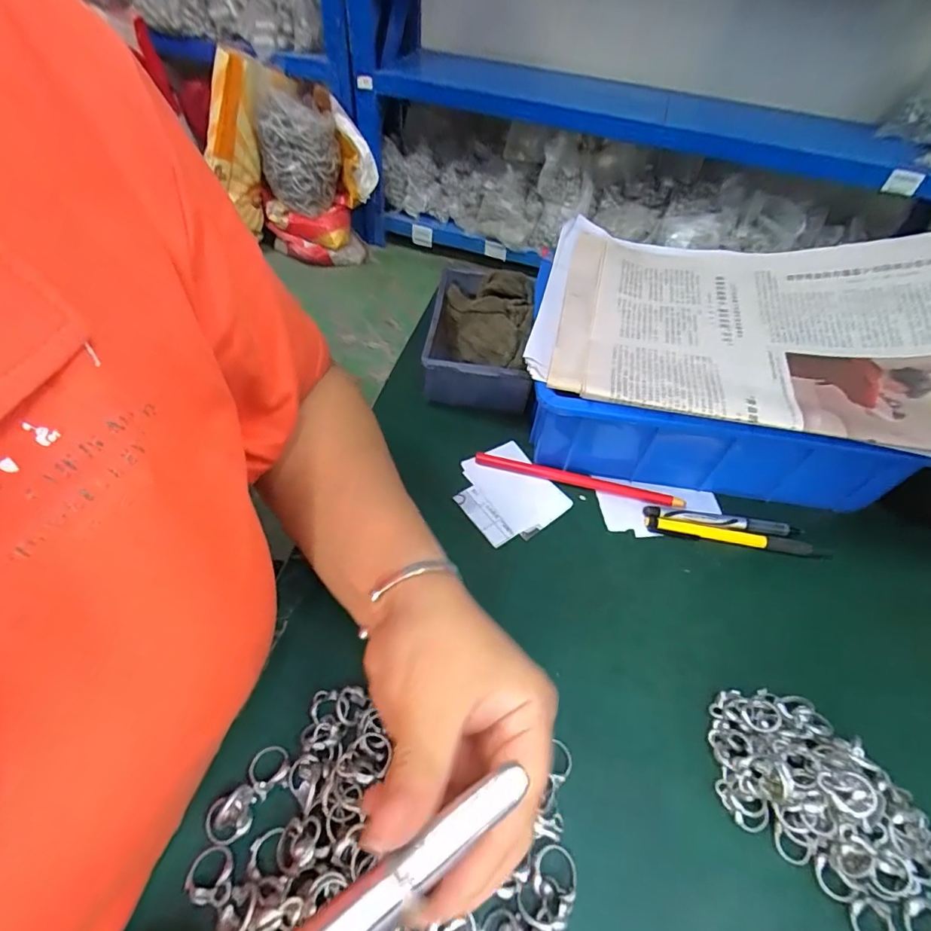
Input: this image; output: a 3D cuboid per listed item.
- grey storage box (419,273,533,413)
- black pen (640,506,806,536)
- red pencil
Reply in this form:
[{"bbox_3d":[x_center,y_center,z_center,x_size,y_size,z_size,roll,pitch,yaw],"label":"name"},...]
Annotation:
[{"bbox_3d":[0.014,-0.124,0.464,0.092,0.059,0.160,7,52,0],"label":"grey storage box"},{"bbox_3d":[0.199,0.043,0.384,0.117,0.009,0.011,9,52,1],"label":"black pen"},{"bbox_3d":[0.090,0.012,0.401,0.166,0.009,0.009,14,52,5],"label":"red pencil"}]

